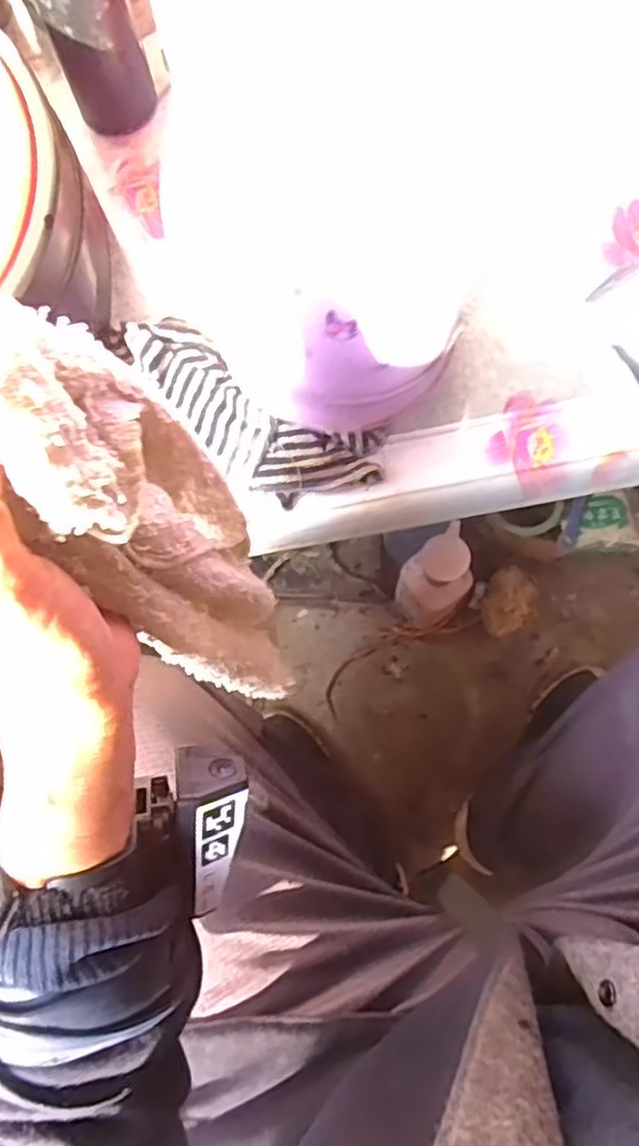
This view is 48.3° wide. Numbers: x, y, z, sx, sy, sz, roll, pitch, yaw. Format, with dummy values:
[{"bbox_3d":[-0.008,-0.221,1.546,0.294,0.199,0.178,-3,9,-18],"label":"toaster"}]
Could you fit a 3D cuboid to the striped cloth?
[{"bbox_3d":[-0.061,-0.115,0.521,0.217,0.026,0.083,30,80,8],"label":"striped cloth"}]

